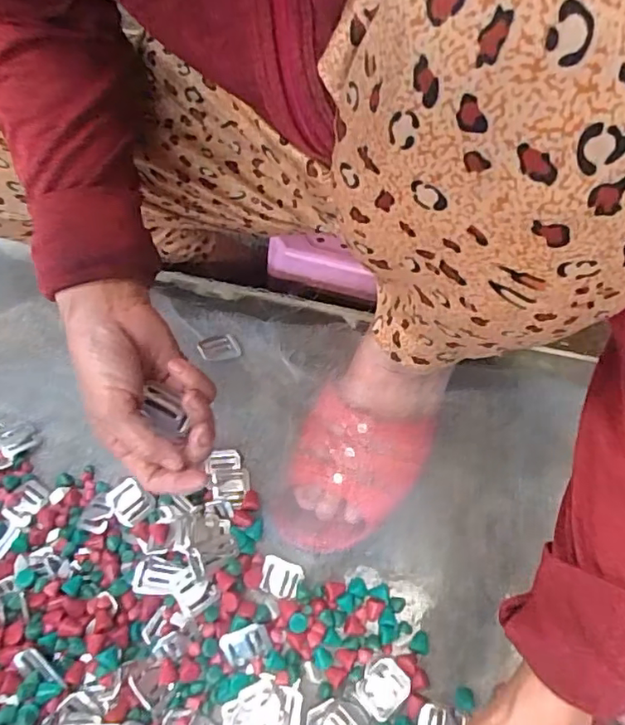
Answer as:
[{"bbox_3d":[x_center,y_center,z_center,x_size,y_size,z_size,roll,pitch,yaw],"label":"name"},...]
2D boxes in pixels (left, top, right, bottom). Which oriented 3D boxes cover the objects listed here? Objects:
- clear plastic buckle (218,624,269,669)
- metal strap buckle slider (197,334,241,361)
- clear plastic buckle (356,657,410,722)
[{"bbox_3d":[-0.051,0.212,0.422,0.034,0.009,0.024,-19,67,-7],"label":"clear plastic buckle"},{"bbox_3d":[-0.089,-0.014,0.532,0.036,0.009,0.022,-20,67,-8],"label":"metal strap buckle slider"},{"bbox_3d":[0.052,0.239,0.413,0.032,0.007,0.035,40,73,17],"label":"clear plastic buckle"}]

